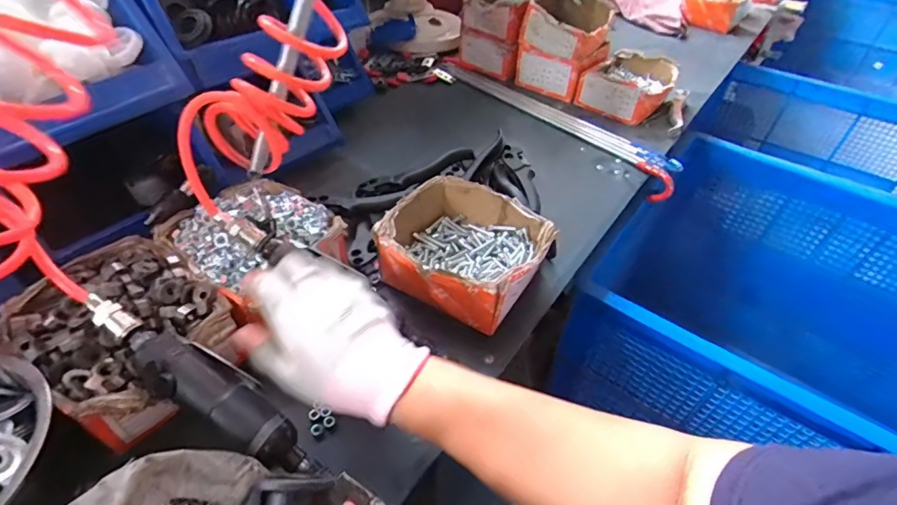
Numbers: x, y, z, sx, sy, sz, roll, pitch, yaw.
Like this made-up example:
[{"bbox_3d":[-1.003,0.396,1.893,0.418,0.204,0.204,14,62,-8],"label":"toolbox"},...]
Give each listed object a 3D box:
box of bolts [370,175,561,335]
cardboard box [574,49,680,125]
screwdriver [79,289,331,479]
[{"bbox_3d":[0.019,-0.003,0.533,0.169,0.072,0.151,25,47,20],"label":"box of bolts"},{"bbox_3d":[0.339,-0.316,0.890,0.151,0.067,0.175,26,47,21],"label":"cardboard box"},{"bbox_3d":[-0.188,0.103,0.370,0.223,0.032,0.051,34,49,6],"label":"screwdriver"}]

